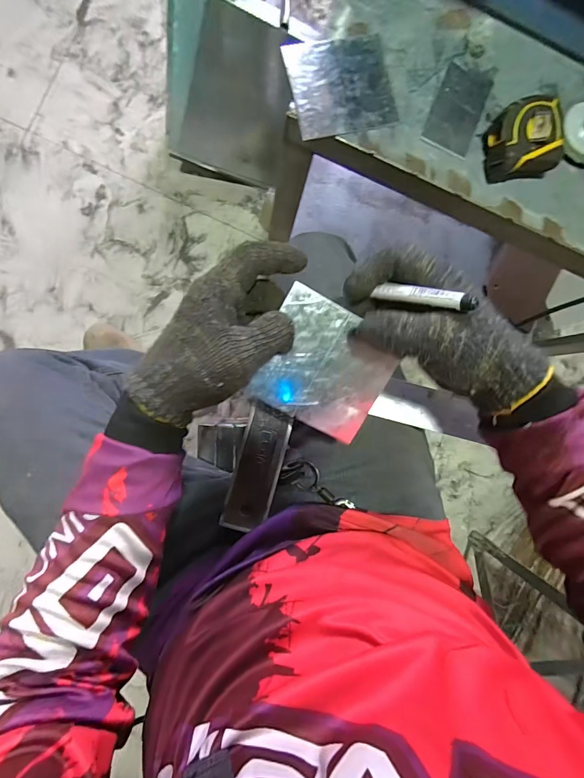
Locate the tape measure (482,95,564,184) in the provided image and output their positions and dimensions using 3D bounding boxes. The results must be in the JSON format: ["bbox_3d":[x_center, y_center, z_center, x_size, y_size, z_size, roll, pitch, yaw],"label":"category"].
[{"bbox_3d":[0.248,-0.265,0.408,0.073,0.043,0.067,-12,91,-7],"label":"tape measure"}]

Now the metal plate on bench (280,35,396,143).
[{"bbox_3d":[0.052,-0.322,0.403,0.107,0.005,0.099,-14,91,-8],"label":"metal plate on bench"}]

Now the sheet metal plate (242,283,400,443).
[{"bbox_3d":[0.028,-0.018,0.320,0.102,0.005,0.099,25,101,-9],"label":"sheet metal plate"}]

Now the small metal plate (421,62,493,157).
[{"bbox_3d":[0.184,-0.310,0.423,0.054,0.004,0.099,21,87,-4],"label":"small metal plate"}]

